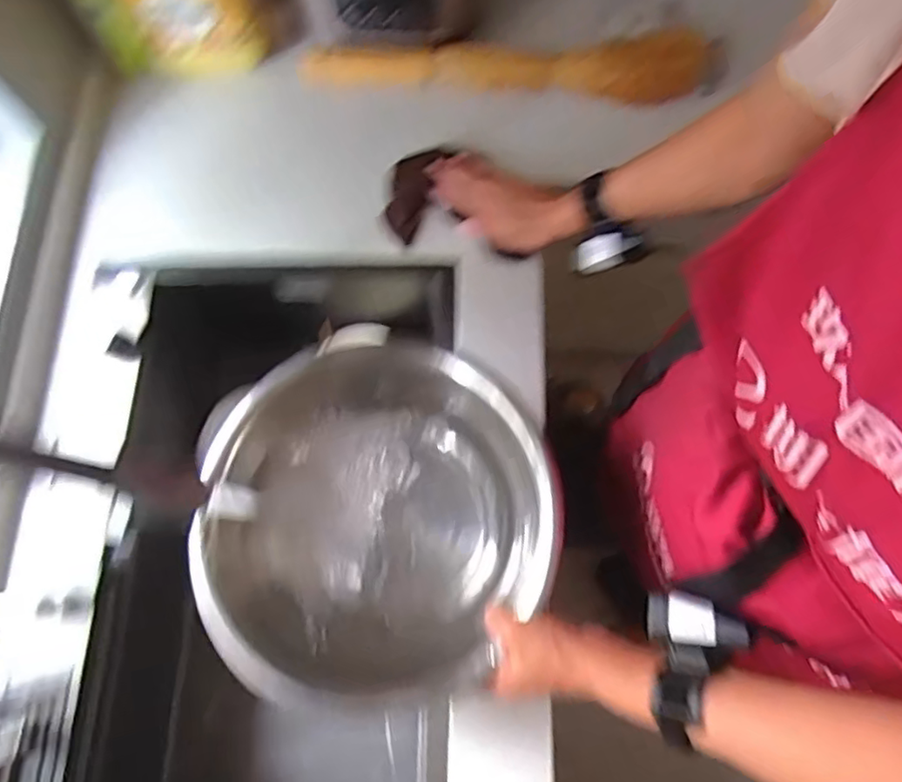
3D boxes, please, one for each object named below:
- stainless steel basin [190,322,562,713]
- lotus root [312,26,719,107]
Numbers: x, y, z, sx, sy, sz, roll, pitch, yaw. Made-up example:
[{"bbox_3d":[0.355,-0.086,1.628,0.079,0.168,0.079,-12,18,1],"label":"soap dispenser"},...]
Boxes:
[{"bbox_3d":[-0.062,0.125,0.621,0.314,0.143,0.302,0,74,1],"label":"stainless steel basin"},{"bbox_3d":[0.063,-0.396,0.771,0.487,0.057,0.069,1,74,2],"label":"lotus root"}]

